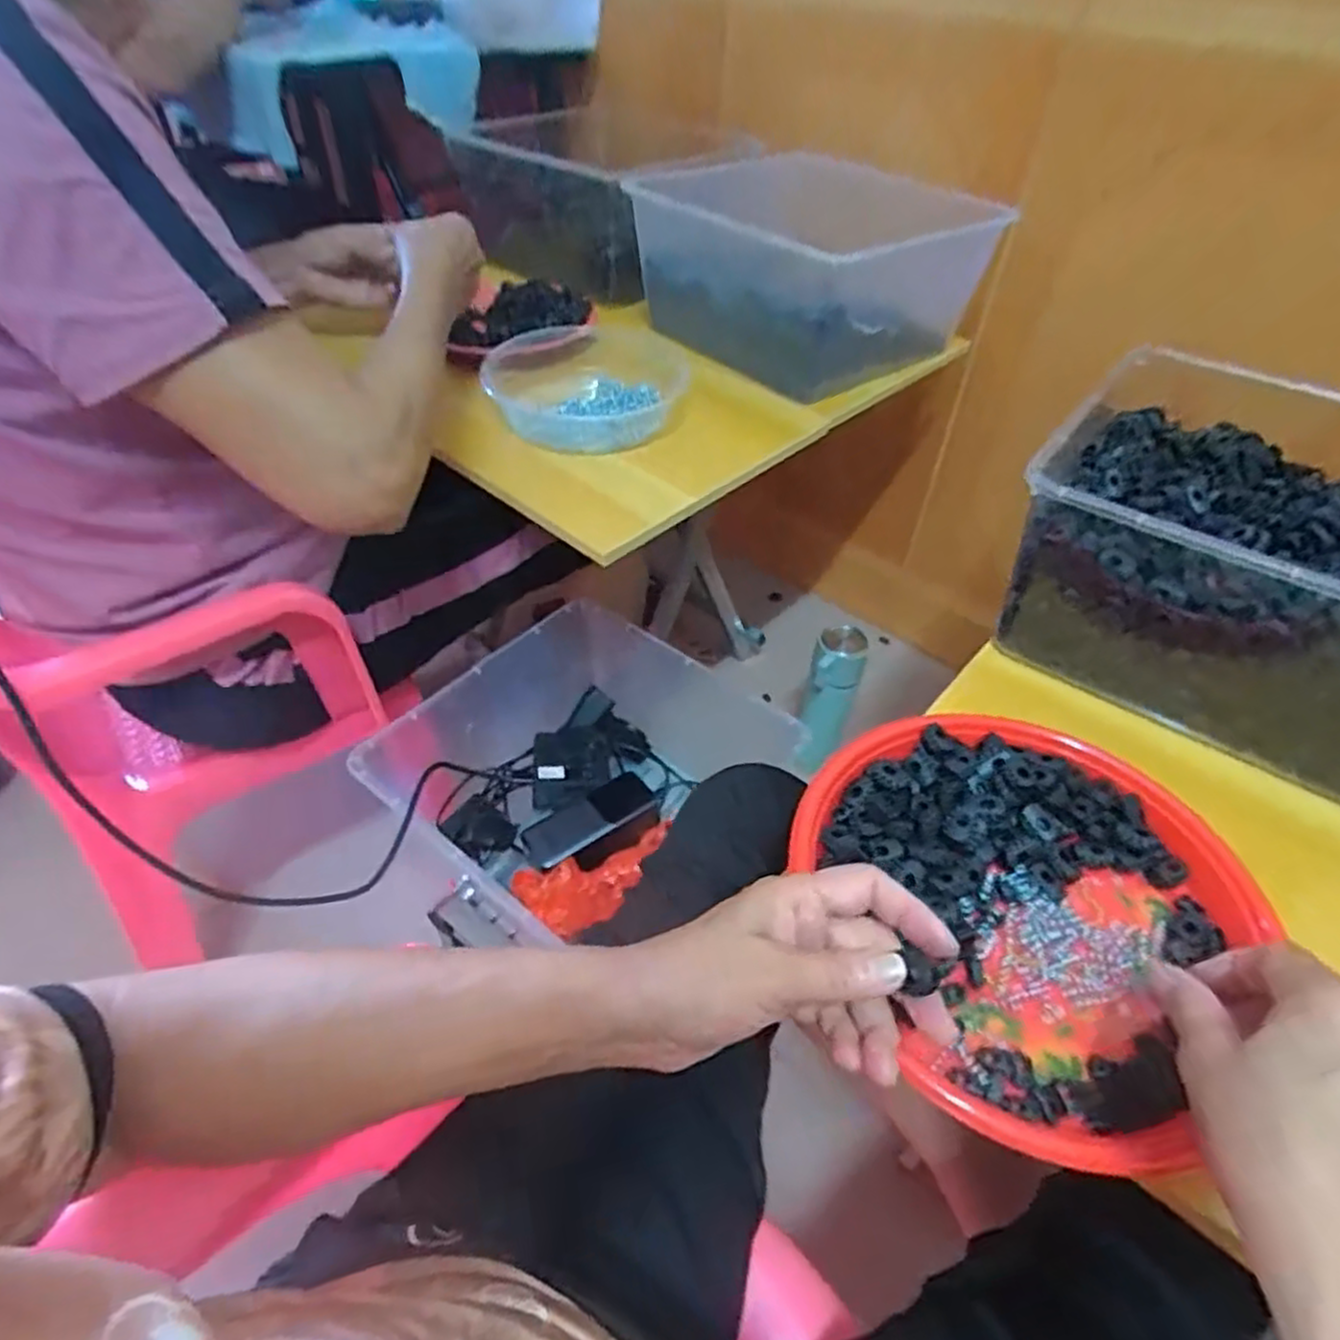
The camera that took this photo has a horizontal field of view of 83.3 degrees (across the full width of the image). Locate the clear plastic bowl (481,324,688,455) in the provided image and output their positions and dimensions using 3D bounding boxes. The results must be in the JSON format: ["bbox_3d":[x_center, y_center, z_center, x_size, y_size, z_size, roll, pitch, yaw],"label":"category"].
[{"bbox_3d":[-0.076,-0.278,0.734,0.185,0.047,0.191,1,45,-1],"label":"clear plastic bowl"}]

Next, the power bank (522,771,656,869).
[{"bbox_3d":[-0.080,0.142,0.730,0.122,0.013,0.065,-34,32,-21],"label":"power bank"}]

